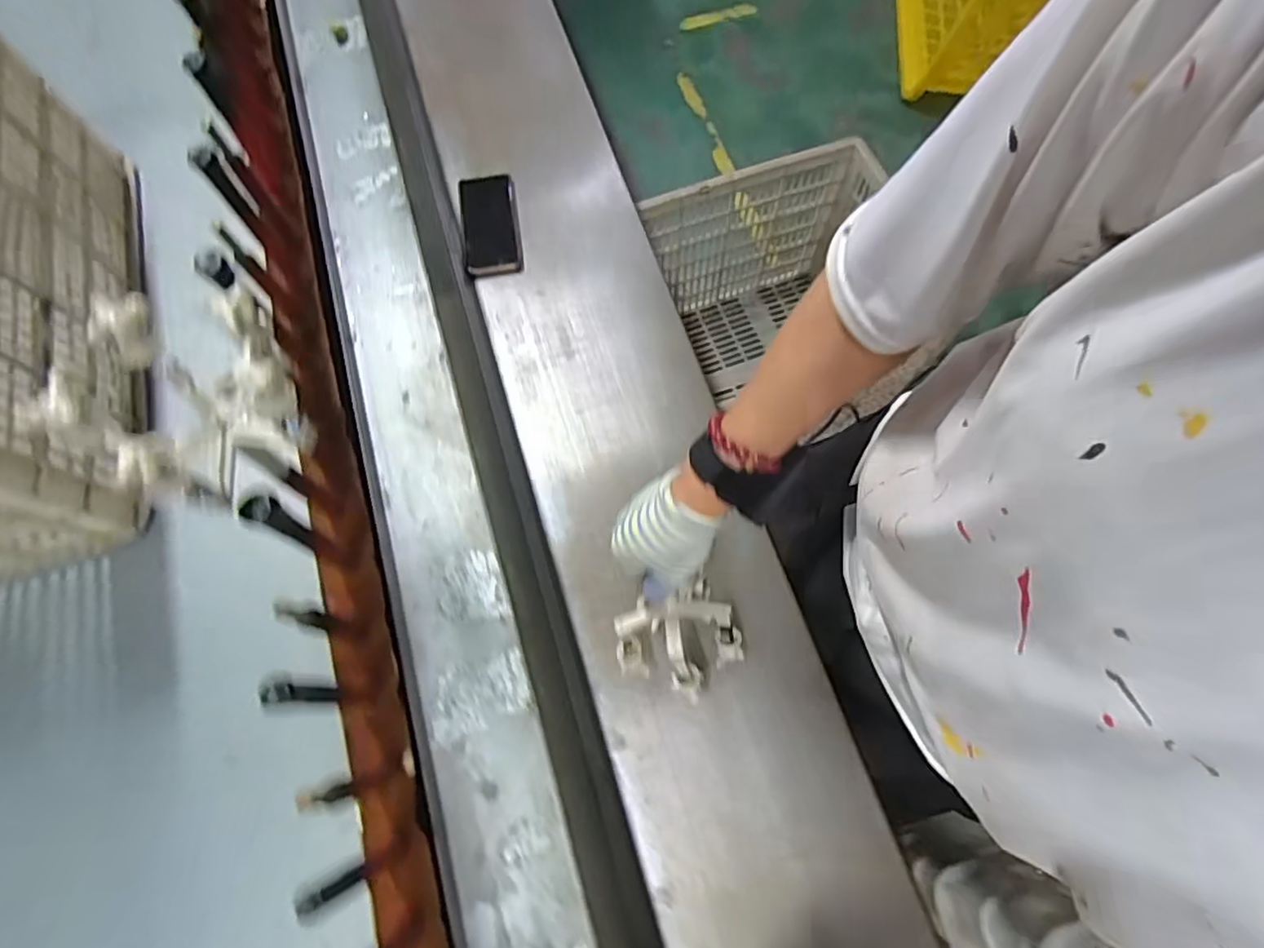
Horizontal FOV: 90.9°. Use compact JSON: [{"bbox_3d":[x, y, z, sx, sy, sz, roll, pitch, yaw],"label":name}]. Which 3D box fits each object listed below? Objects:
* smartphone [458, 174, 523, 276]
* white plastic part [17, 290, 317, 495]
[{"bbox_3d":[-0.202,-0.360,0.889,0.079,0.009,0.178,-5,68,-16],"label":"smartphone"},{"bbox_3d":[-0.254,-0.045,0.360,0.104,0.071,0.113,0,71,0],"label":"white plastic part"}]

